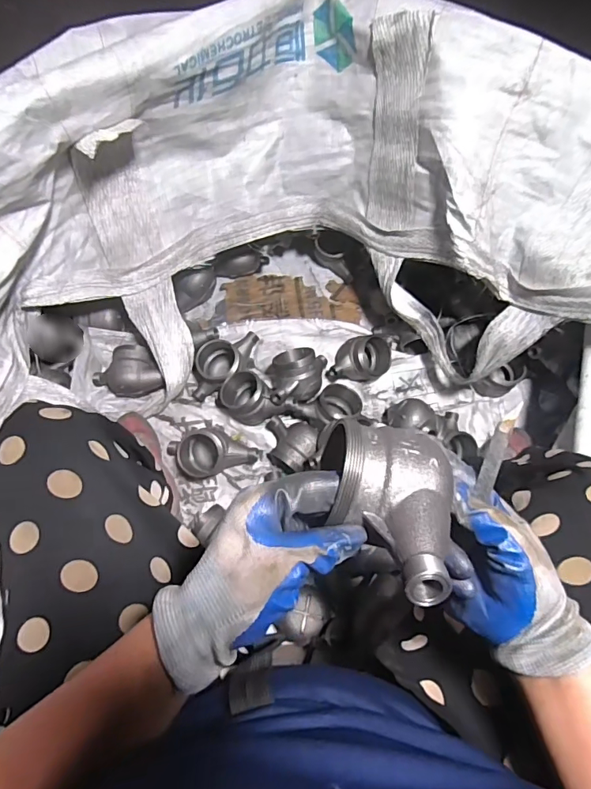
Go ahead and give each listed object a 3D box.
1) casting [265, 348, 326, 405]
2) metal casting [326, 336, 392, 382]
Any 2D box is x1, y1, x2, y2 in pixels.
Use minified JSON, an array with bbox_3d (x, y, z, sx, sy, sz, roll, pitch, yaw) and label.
[{"bbox_3d":[0.007,-0.029,0.857,0.111,0.097,0.107,1,66,-2],"label":"casting"},{"bbox_3d":[0.122,-0.069,0.894,0.124,0.071,0.073,-5,66,-4],"label":"metal casting"}]

